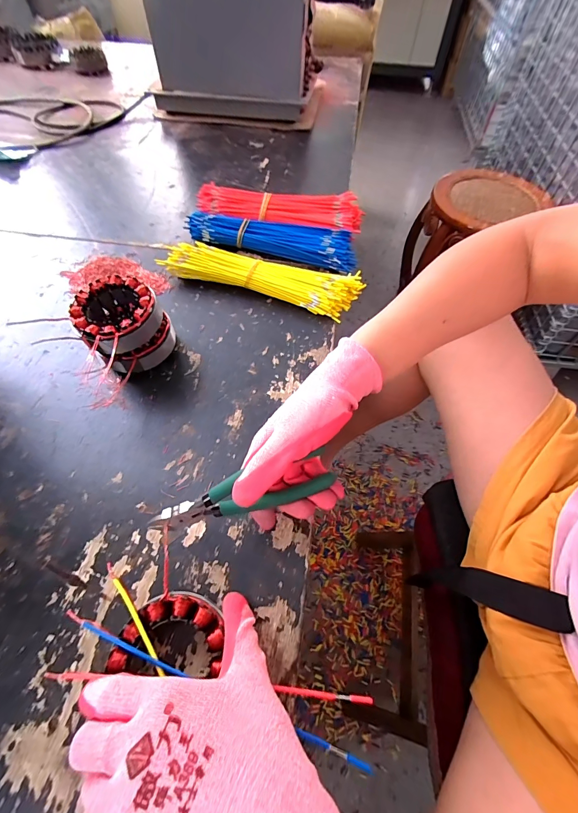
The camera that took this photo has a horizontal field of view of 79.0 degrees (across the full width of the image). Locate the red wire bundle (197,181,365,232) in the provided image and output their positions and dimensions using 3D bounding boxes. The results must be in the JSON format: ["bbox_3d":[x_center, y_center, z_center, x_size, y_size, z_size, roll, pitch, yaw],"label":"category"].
[{"bbox_3d":[-0.015,-0.308,0.559,0.259,0.038,0.075,6,58,2],"label":"red wire bundle"}]

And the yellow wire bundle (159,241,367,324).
[{"bbox_3d":[-0.036,-0.179,0.482,0.264,0.031,0.070,15,59,7],"label":"yellow wire bundle"}]

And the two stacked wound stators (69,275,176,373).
[{"bbox_3d":[-0.183,-0.088,0.398,0.089,0.077,0.084,1,58,-1],"label":"two stacked wound stators"}]

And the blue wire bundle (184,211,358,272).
[{"bbox_3d":[-0.023,-0.254,0.527,0.247,0.033,0.065,13,59,6],"label":"blue wire bundle"}]

